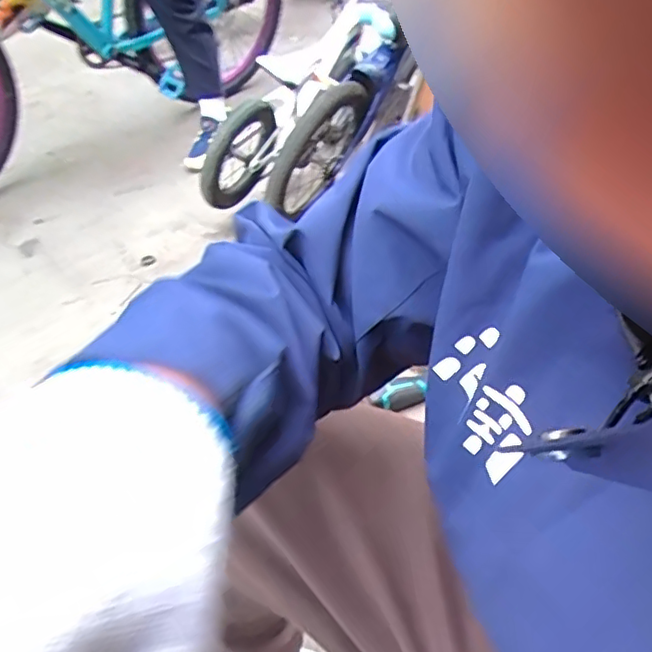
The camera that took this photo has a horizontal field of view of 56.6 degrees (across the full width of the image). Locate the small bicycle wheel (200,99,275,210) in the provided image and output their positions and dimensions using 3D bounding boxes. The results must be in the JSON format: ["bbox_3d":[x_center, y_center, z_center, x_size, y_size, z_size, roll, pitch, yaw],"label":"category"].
[{"bbox_3d":[-0.212,-0.383,1.404,0.067,0.253,0.228,34,42,19],"label":"small bicycle wheel"}]

